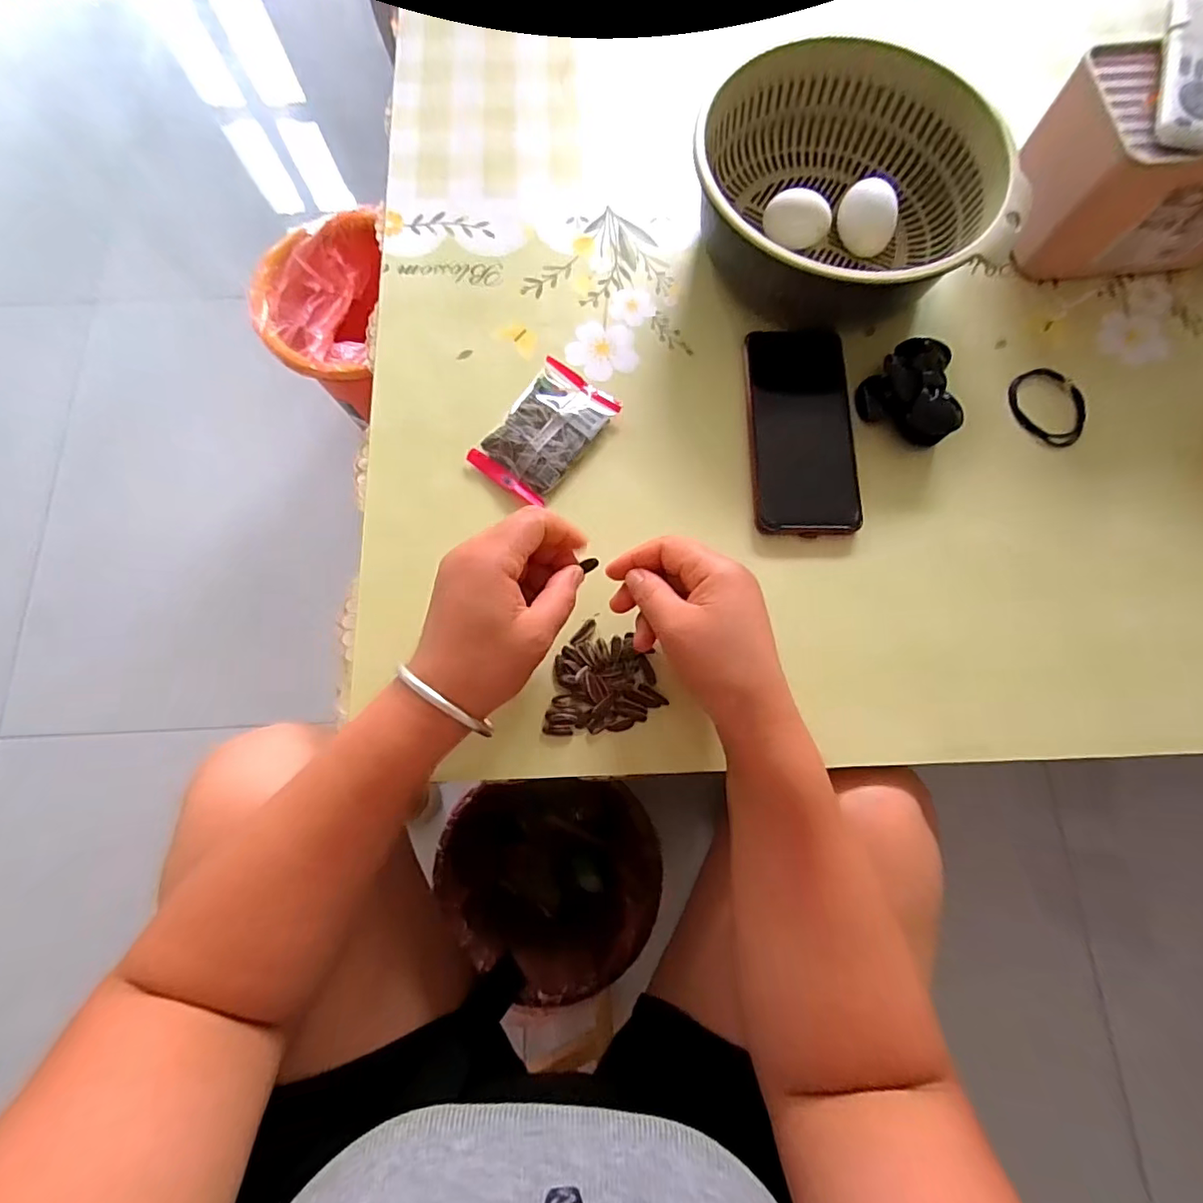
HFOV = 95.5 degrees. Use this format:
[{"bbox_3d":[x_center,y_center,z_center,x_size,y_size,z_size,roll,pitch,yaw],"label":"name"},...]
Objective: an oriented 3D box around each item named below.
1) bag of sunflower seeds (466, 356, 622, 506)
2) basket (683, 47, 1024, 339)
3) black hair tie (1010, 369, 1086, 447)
[{"bbox_3d":[-0.041,-0.126,0.405,0.062,0.017,0.101,36,78,8],"label":"bag of sunflower seeds"},{"bbox_3d":[0.179,-0.324,0.428,0.214,0.078,0.197,-2,76,-1],"label":"basket"},{"bbox_3d":[0.347,-0.151,0.424,0.052,0.007,0.062,-40,80,-10],"label":"black hair tie"}]

